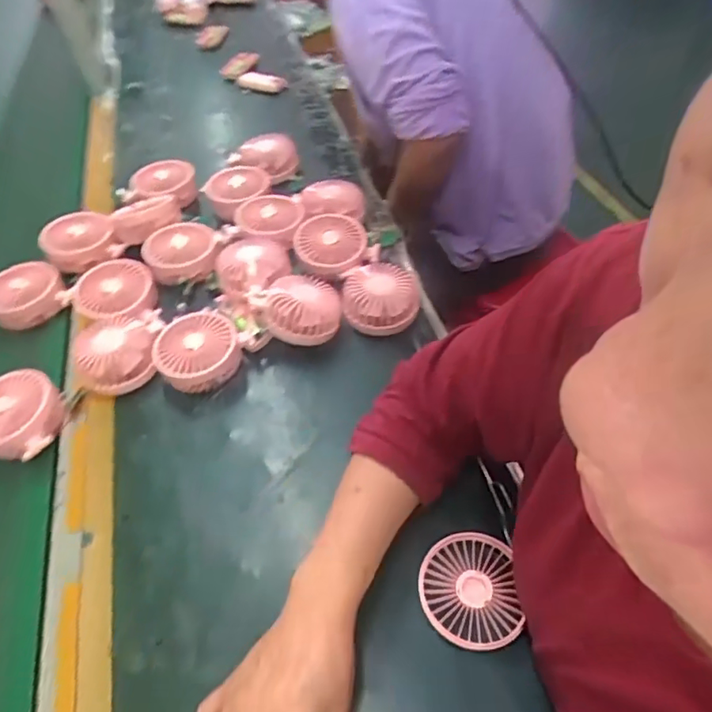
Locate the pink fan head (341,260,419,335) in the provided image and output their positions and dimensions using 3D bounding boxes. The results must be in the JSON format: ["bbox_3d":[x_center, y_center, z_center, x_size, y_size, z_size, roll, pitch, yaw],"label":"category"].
[{"bbox_3d":[0.029,-0.070,0.632,0.085,0.041,0.081,2,50,7],"label":"pink fan head"}]

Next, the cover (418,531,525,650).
[{"bbox_3d":[0.092,0.190,0.444,0.078,0.009,0.087,-4,50,3],"label":"cover"}]

